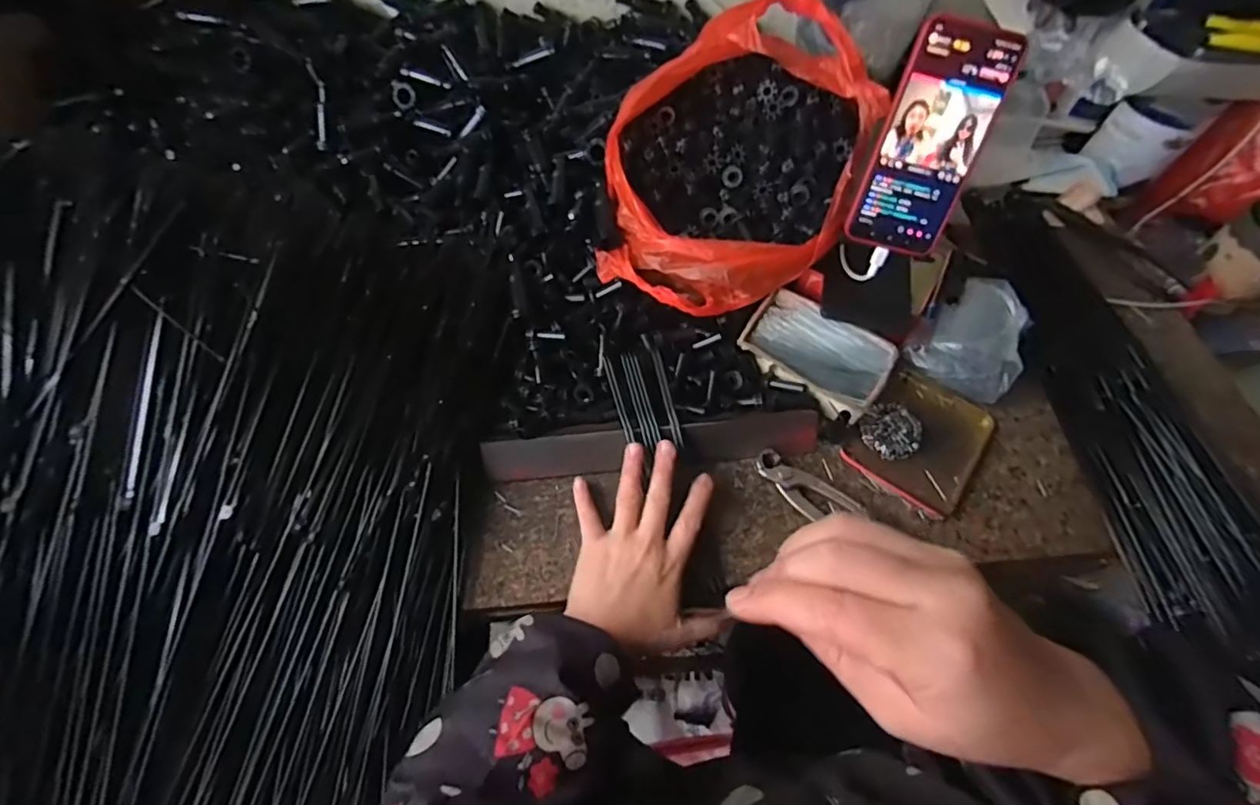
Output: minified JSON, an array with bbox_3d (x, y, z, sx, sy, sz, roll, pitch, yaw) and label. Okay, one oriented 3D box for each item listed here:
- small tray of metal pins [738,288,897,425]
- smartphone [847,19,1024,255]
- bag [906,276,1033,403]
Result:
[{"bbox_3d":[0.169,-0.044,0.523,0.125,0.029,0.087,33,65,15],"label":"small tray of metal pins"},{"bbox_3d":[0.235,-0.202,0.447,0.081,0.161,0.009,13,30,2],"label":"smartphone"},{"bbox_3d":[0.323,-0.064,0.536,0.091,0.043,0.112,32,65,15],"label":"bag"}]

